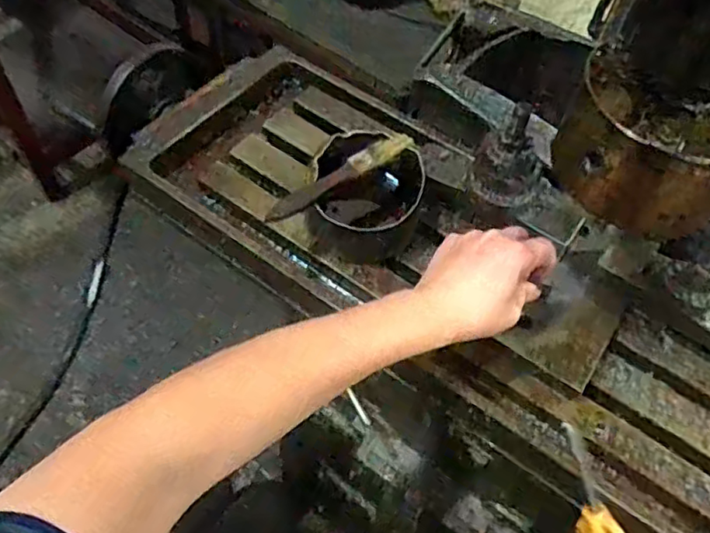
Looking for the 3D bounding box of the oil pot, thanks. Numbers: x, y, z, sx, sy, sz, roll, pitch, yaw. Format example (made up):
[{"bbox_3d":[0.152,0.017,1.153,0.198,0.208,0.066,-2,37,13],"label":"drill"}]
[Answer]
[{"bbox_3d":[0.009,-0.062,0.557,0.097,0.068,0.099,2,57,-3],"label":"oil pot"}]

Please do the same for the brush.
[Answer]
[{"bbox_3d":[-0.010,-0.080,0.532,0.159,0.011,0.021,-34,65,-23],"label":"brush"}]

